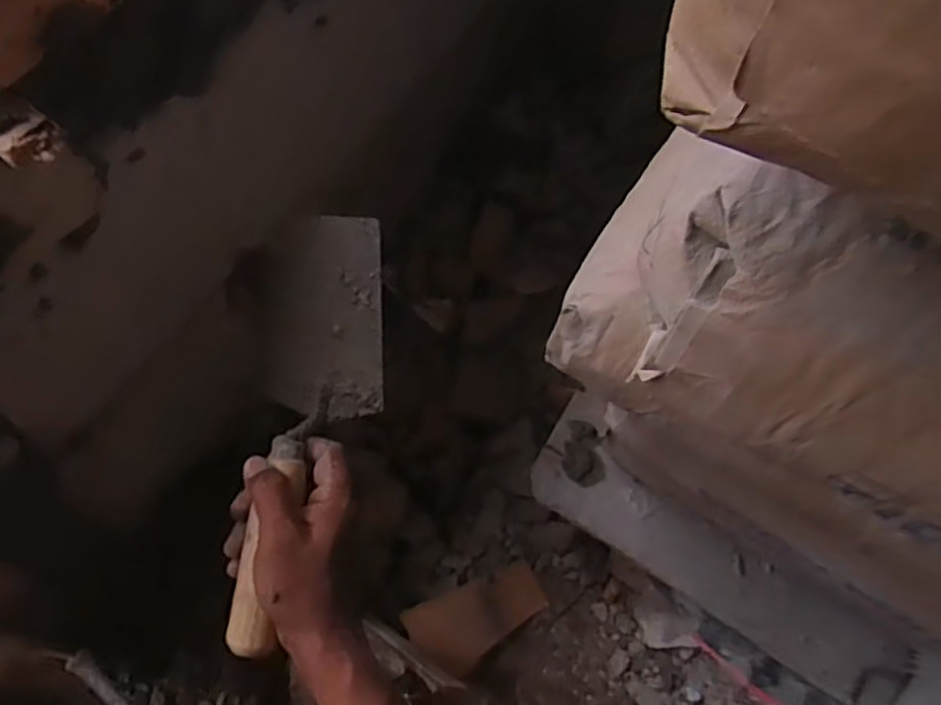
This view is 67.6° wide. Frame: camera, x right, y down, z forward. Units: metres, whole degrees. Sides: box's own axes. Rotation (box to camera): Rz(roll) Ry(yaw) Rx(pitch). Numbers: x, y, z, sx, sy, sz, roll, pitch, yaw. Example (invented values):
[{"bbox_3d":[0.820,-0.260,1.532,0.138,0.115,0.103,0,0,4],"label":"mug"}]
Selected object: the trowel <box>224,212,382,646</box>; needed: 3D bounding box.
[{"bbox_3d":[-0.119,0.058,0.488,0.092,0.064,0.306,11,83,5],"label":"trowel"}]

